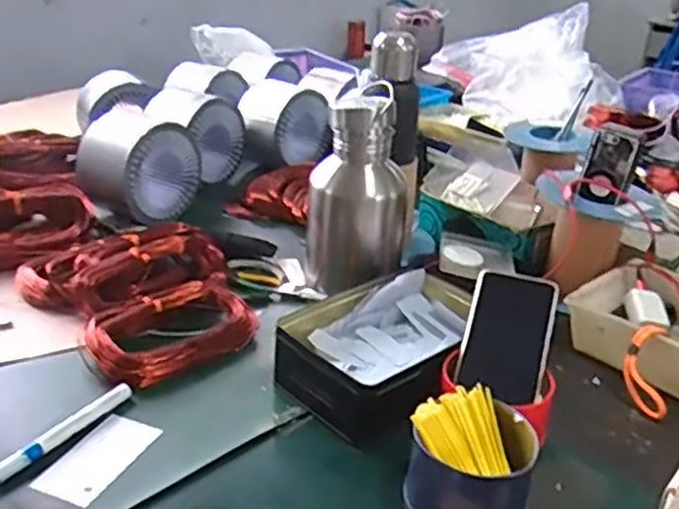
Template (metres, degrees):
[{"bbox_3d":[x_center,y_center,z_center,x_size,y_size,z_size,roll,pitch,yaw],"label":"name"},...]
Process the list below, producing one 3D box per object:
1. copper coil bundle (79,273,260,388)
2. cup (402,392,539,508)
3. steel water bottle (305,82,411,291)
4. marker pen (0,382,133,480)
[{"bbox_3d":[-0.178,0.079,0.764,0.176,0.036,0.119,-20,34,-36],"label":"copper coil bundle"},{"bbox_3d":[0.111,0.183,0.561,0.102,0.075,0.079,-10,29,-21],"label":"cup"},{"bbox_3d":[0.025,-0.080,0.854,0.108,0.211,0.098,-20,34,-36],"label":"steel water bottle"},{"bbox_3d":[-0.243,0.157,0.627,0.019,0.015,0.146,15,30,25],"label":"marker pen"}]

